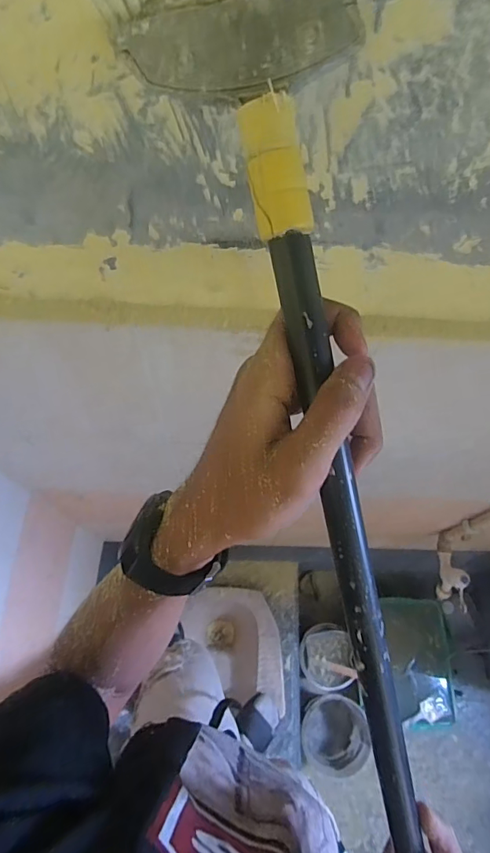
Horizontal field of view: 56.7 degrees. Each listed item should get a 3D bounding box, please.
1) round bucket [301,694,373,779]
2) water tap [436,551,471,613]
[{"bbox_3d":[0.284,0.983,1.458,0.212,0.191,0.215,33,69,12],"label":"round bucket"},{"bbox_3d":[0.464,0.347,1.018,0.038,0.095,0.125,4,66,0],"label":"water tap"}]

